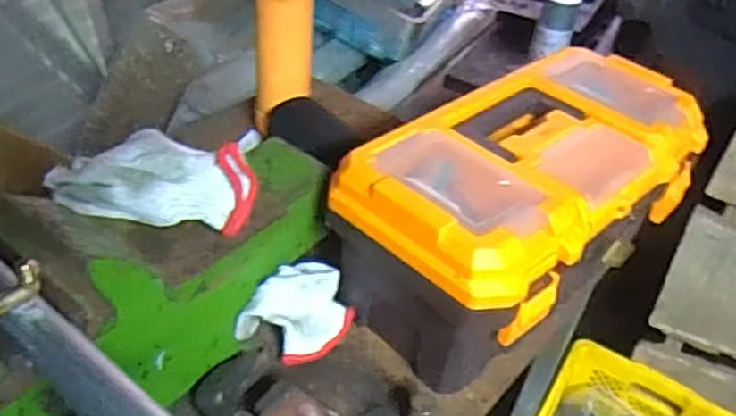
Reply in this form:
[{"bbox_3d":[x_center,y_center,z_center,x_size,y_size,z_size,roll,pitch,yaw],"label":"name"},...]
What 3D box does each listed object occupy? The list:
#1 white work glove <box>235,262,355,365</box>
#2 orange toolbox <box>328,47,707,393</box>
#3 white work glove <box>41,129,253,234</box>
[{"bbox_3d":[-0.067,0.103,0.694,0.067,0.084,0.108,26,43,21],"label":"white work glove"},{"bbox_3d":[0.169,0.002,0.760,0.412,0.197,0.205,-29,52,-35],"label":"orange toolbox"},{"bbox_3d":[-0.183,-0.027,0.606,0.172,0.037,0.094,14,40,9],"label":"white work glove"}]

